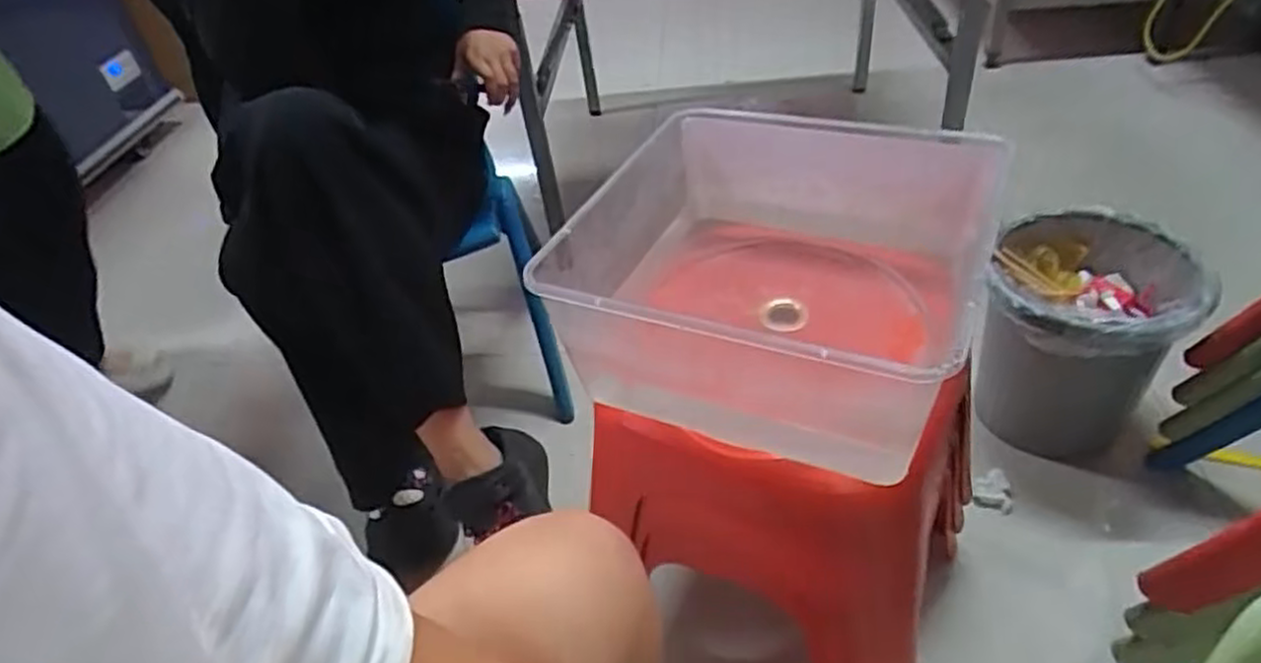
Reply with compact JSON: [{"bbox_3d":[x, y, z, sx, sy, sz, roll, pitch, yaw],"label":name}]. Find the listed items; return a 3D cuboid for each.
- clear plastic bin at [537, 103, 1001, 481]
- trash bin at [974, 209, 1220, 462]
[{"bbox_3d":[0.110,-0.050,0.612,0.297,0.130,0.299,14,45,24],"label":"clear plastic bin"},{"bbox_3d":[0.600,0.019,1.022,0.220,0.300,0.251,13,45,23],"label":"trash bin"}]

